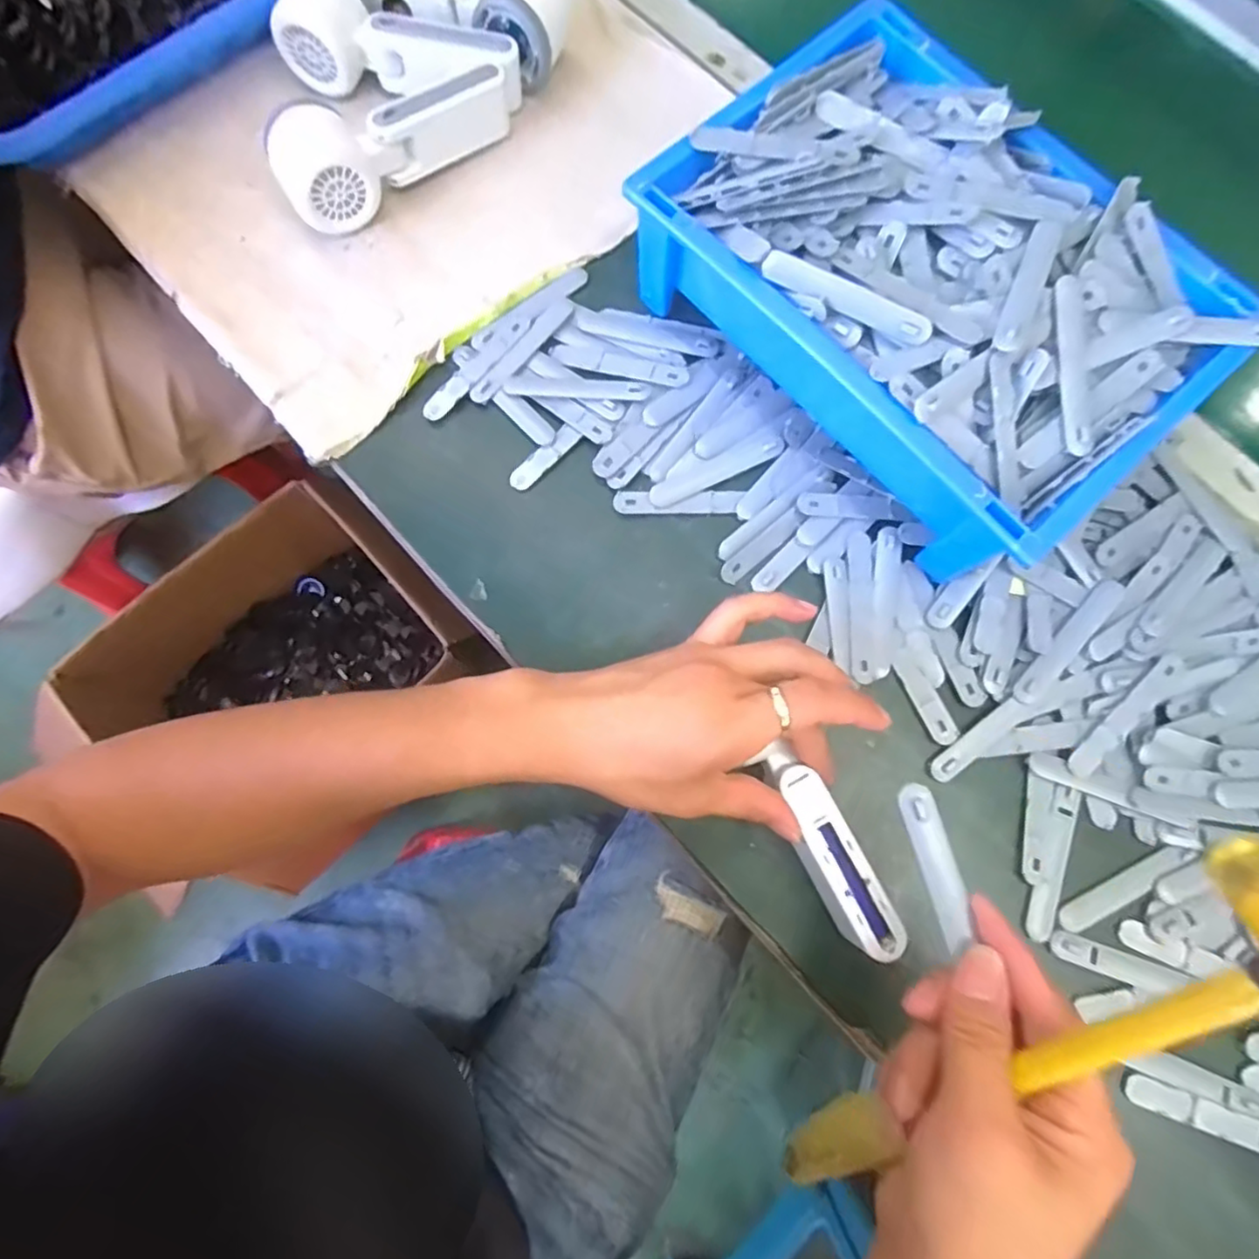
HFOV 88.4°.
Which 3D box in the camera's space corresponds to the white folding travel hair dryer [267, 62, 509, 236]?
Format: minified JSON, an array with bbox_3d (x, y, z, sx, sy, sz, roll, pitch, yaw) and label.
[{"bbox_3d":[-0.154,-0.327,0.439,0.166,0.061,0.044,-31,79,-8],"label":"white folding travel hair dryer"}]

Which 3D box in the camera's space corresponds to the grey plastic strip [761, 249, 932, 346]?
[{"bbox_3d":[0.115,-0.177,0.345,0.093,0.005,0.015,29,119,6],"label":"grey plastic strip"}]

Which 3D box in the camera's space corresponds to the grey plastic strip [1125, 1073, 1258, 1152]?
[{"bbox_3d":[0.309,0.257,0.338,0.099,0.006,0.015,20,77,3],"label":"grey plastic strip"}]

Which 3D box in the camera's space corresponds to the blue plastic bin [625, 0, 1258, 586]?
[{"bbox_3d":[0.169,-0.195,0.393,0.223,0.096,0.301,-38,80,-10],"label":"blue plastic bin"}]

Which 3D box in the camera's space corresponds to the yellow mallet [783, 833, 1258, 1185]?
[{"bbox_3d":[0.143,0.173,0.251,0.029,0.062,0.262,39,123,8],"label":"yellow mallet"}]

